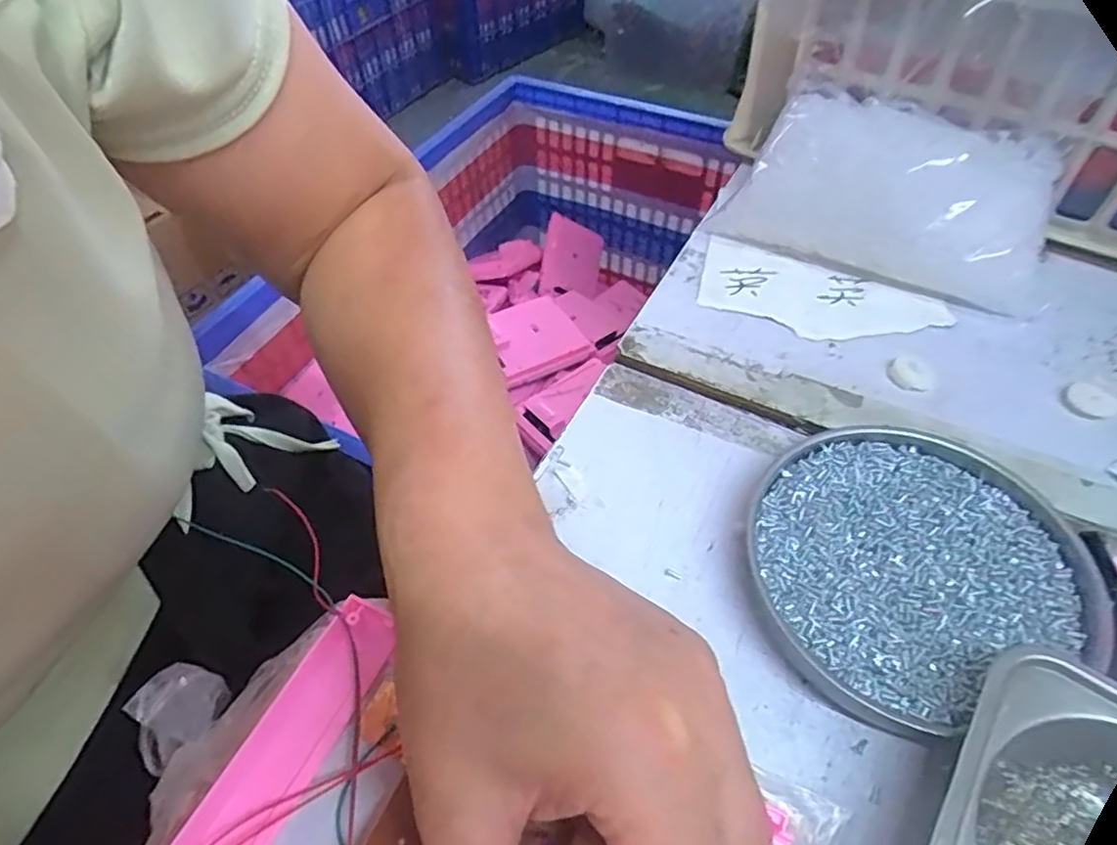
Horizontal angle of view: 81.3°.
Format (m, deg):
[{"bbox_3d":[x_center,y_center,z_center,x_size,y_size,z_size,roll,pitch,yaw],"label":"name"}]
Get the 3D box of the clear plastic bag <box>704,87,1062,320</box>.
[{"bbox_3d":[0.203,-0.145,0.405,0.193,0.078,0.090,17,52,16],"label":"clear plastic bag"}]

